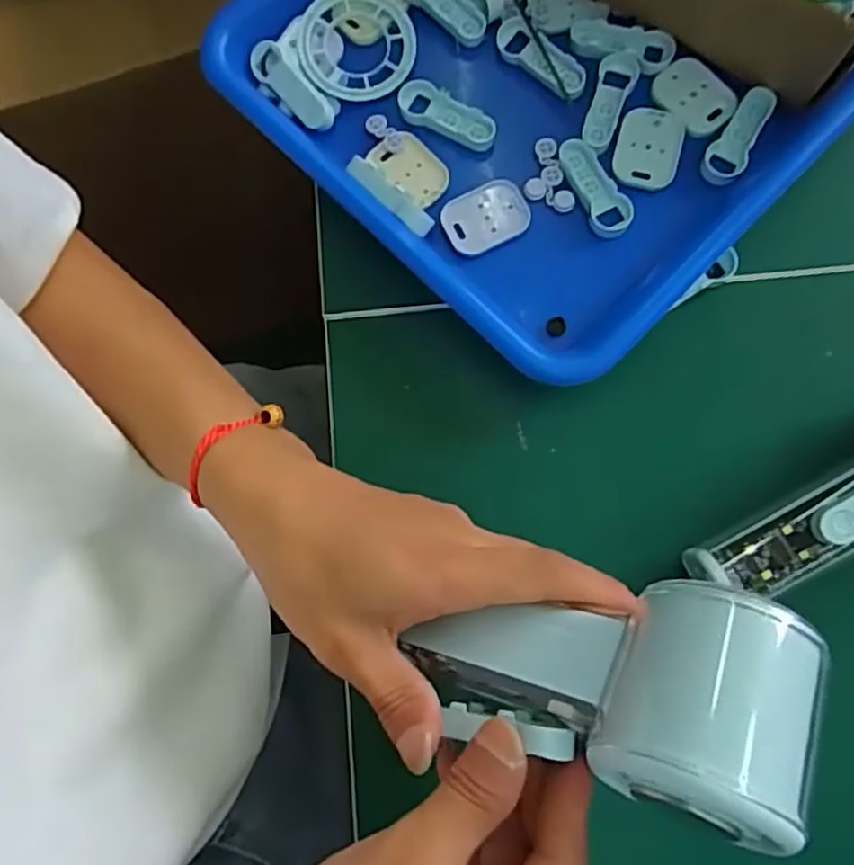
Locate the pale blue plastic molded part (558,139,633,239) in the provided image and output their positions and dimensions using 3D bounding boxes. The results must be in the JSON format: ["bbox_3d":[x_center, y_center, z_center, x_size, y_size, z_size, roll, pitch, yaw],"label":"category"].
[{"bbox_3d":[0.080,-0.116,0.332,0.019,0.006,0.049,-25,79,-2],"label":"pale blue plastic molded part"}]

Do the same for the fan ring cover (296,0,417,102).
[{"bbox_3d":[-0.036,-0.197,0.356,0.059,0.013,0.057,-5,79,2],"label":"fan ring cover"}]

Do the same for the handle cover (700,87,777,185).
[{"bbox_3d":[0.146,-0.138,0.329,0.018,0.005,0.047,32,95,8],"label":"handle cover"}]

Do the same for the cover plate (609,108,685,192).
[{"bbox_3d":[0.105,-0.134,0.335,0.030,0.007,0.040,13,80,5],"label":"cover plate"}]

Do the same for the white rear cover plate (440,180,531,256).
[{"bbox_3d":[0.028,-0.102,0.337,0.040,0.005,0.029,-31,79,-4],"label":"white rear cover plate"}]

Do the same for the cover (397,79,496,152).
[{"bbox_3d":[0.009,-0.155,0.345,0.052,0.009,0.019,28,81,8],"label":"cover"}]

